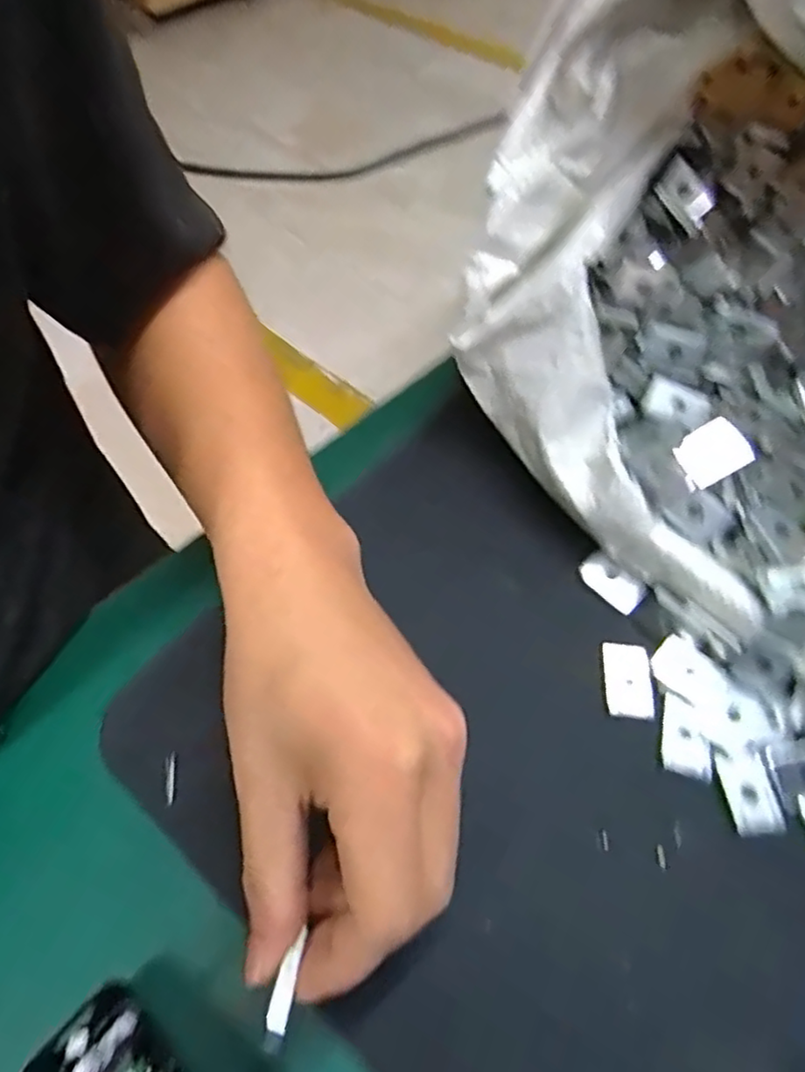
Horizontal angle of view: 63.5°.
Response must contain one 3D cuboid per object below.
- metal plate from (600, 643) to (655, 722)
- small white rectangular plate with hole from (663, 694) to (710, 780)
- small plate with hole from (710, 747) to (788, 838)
[{"bbox_3d":[0.099,0.063,0.287,0.019,0.004,0.033,2,60,6],"label":"metal plate"},{"bbox_3d":[0.120,0.084,0.274,0.018,0.004,0.033,4,66,13],"label":"small white rectangular plate with hole"},{"bbox_3d":[0.139,0.102,0.261,0.018,0.004,0.031,-6,55,-4],"label":"small plate with hole"}]

